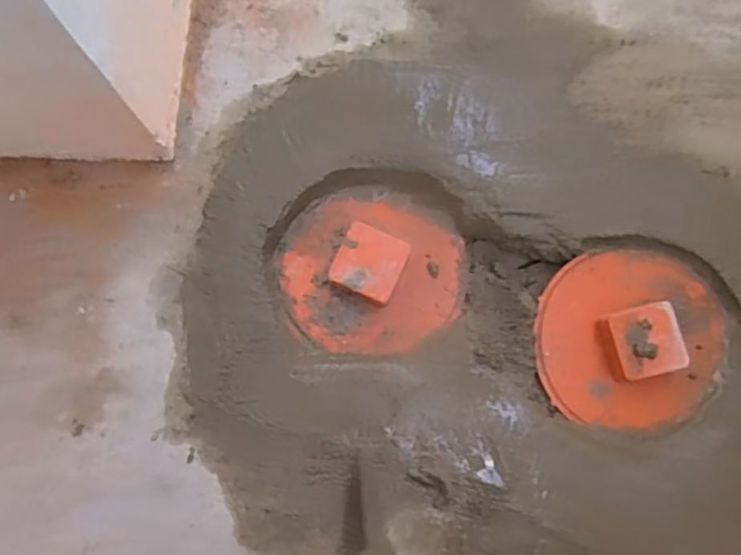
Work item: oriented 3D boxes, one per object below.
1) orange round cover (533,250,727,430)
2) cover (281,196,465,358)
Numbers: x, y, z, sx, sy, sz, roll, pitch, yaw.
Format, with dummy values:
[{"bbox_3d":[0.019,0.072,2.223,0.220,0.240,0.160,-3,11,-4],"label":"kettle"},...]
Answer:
[{"bbox_3d":[0.225,0.051,0.535,0.156,0.035,0.147,0,79,-1],"label":"orange round cover"},{"bbox_3d":[0.002,-0.002,0.546,0.154,0.036,0.135,4,79,0],"label":"cover"}]

